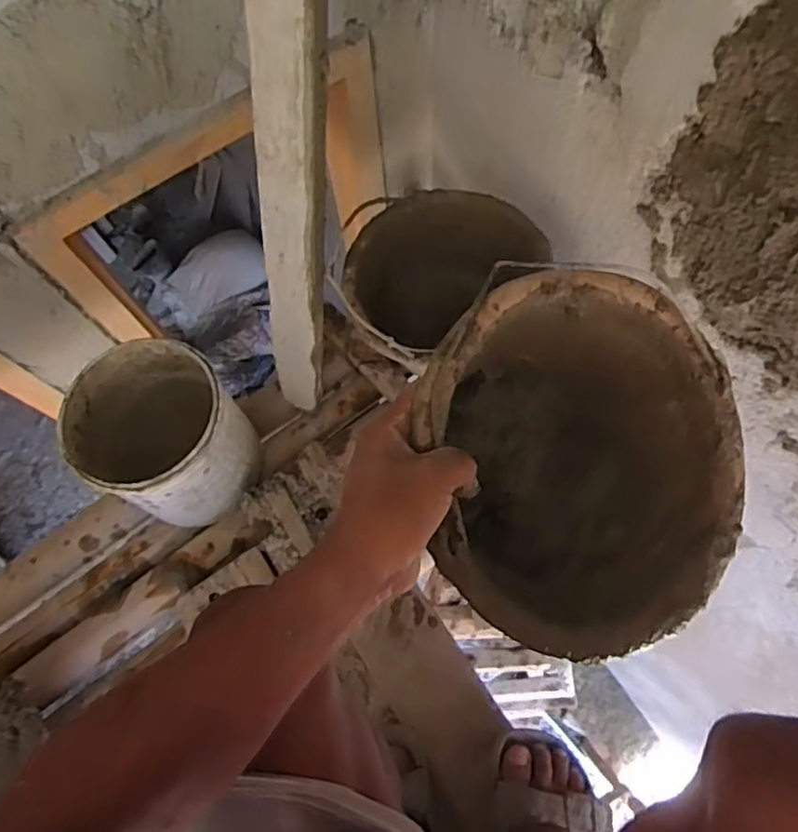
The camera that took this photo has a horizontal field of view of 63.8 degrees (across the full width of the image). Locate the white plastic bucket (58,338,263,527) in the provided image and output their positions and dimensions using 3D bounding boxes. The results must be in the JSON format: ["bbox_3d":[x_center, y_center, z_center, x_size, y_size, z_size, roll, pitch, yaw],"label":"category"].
[{"bbox_3d":[-0.283,0.028,0.780,0.183,0.164,0.195,-43,75,-11],"label":"white plastic bucket"}]

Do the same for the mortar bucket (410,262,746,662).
[{"bbox_3d":[0.098,0.035,0.517,0.257,0.203,0.257,2,85,-20],"label":"mortar bucket"}]

